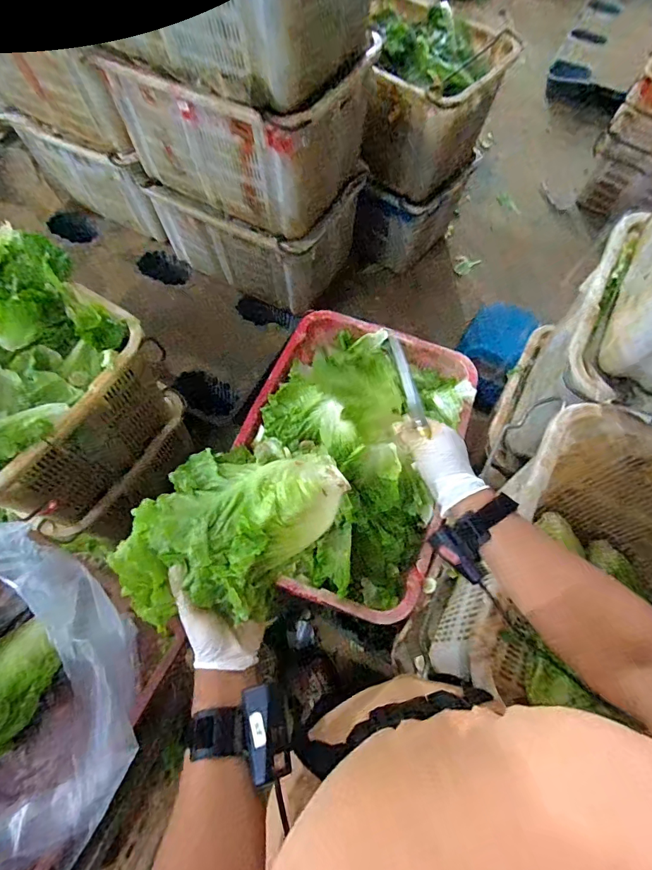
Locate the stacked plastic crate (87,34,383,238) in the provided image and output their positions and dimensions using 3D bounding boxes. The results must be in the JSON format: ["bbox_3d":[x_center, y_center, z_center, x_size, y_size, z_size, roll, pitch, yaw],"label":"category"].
[{"bbox_3d":[-0.227,-0.857,1.147,0.611,0.319,0.362,29,68,11],"label":"stacked plastic crate"}]

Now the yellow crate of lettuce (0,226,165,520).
[{"bbox_3d":[-0.762,-0.156,0.943,0.669,0.372,0.485,28,68,11],"label":"yellow crate of lettuce"}]

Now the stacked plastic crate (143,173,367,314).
[{"bbox_3d":[-0.215,-0.752,1.474,0.621,0.338,0.435,29,68,11],"label":"stacked plastic crate"}]

